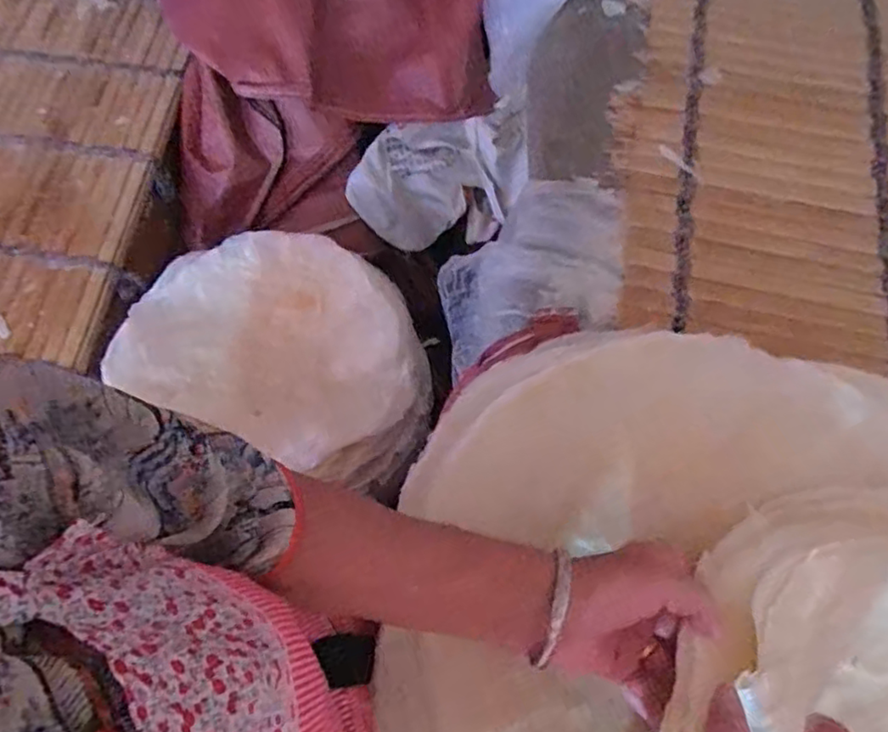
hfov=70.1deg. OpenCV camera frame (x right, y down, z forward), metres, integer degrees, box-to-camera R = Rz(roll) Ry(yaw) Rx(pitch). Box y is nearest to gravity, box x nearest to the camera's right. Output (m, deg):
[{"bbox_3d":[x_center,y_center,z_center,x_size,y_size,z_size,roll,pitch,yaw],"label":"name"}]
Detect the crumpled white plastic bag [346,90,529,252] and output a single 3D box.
[{"bbox_3d":[0.002,-0.296,0.945,0.316,0.147,0.152,-7,57,45],"label":"crumpled white plastic bag"}]

